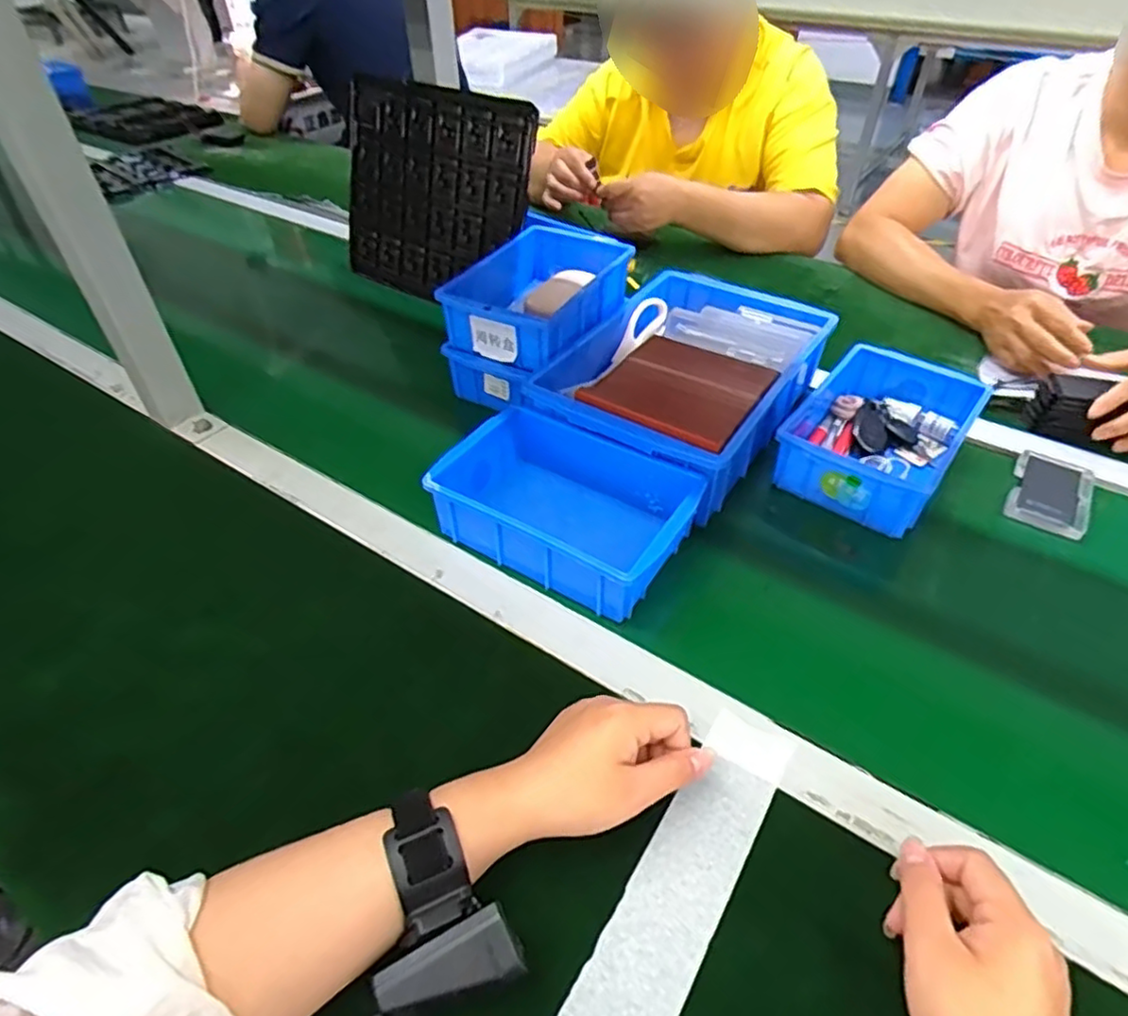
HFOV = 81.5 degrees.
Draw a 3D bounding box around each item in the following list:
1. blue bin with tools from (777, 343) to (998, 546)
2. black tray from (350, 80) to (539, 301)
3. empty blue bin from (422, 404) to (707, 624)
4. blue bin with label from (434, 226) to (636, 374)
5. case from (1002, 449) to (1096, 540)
[{"bbox_3d":[0.299,-0.072,0.623,0.131,0.059,0.199,30,51,27],"label":"blue bin with tools"},{"bbox_3d":[-0.172,-0.397,0.833,0.288,0.235,0.031,22,21,22],"label":"black tray"},{"bbox_3d":[0.004,-0.006,0.546,0.193,0.062,0.135,23,48,22],"label":"empty blue bin"},{"bbox_3d":[-0.018,-0.232,0.703,0.134,0.057,0.216,24,49,23],"label":"blue bin with label"},{"bbox_3d":[0.446,-0.014,0.600,0.063,0.009,0.100,26,49,24],"label":"case"}]

